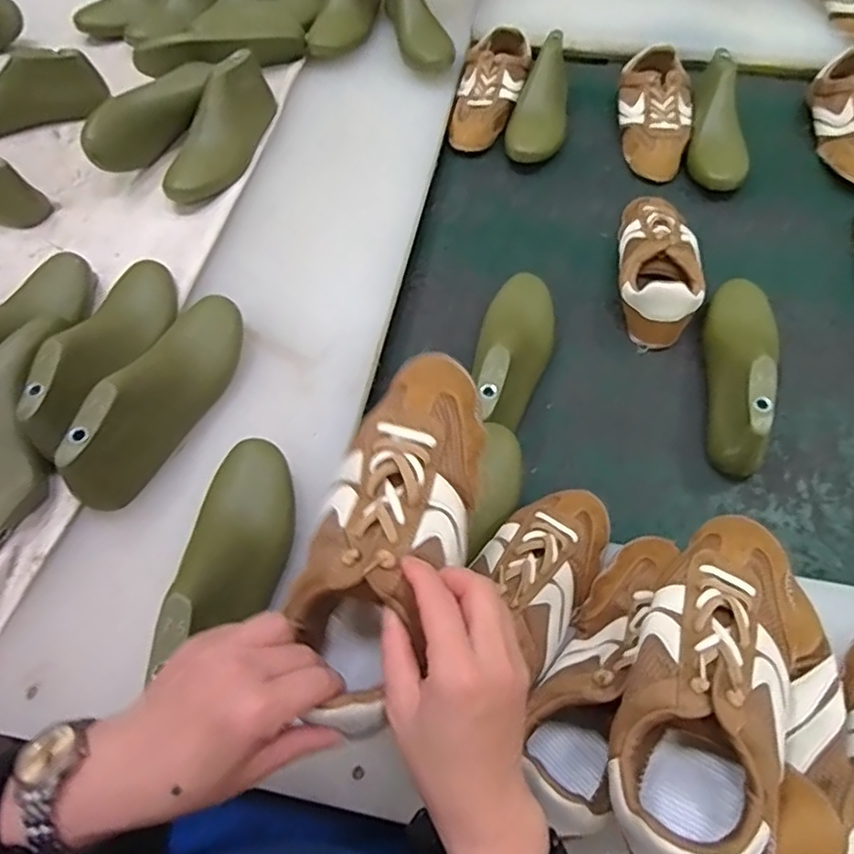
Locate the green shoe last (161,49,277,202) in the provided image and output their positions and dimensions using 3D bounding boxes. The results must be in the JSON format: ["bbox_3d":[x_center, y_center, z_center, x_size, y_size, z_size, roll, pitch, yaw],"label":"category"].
[{"bbox_3d":[-0.266,-0.388,0.788,0.075,0.071,0.225,9,62,8],"label":"green shoe last"}]

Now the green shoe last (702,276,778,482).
[{"bbox_3d":[0.338,-0.068,0.647,0.074,0.087,0.243,12,60,12],"label":"green shoe last"}]

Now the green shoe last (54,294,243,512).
[{"bbox_3d":[-0.248,-0.039,0.582,0.078,0.093,0.236,9,62,8],"label":"green shoe last"}]

